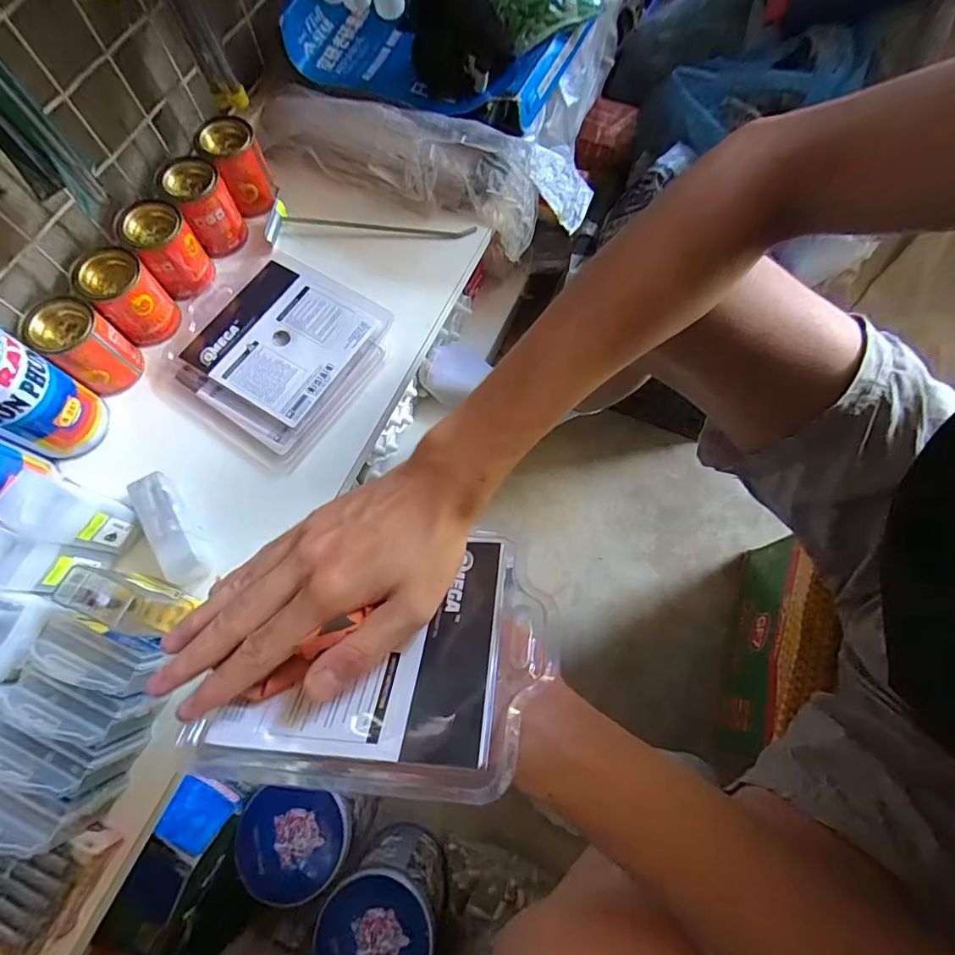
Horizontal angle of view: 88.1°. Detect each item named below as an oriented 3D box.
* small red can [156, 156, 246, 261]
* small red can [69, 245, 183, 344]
[{"bbox_3d":[-0.260,-0.259,0.479,0.047,0.070,0.053,-28,71,-8],"label":"small red can"},{"bbox_3d":[-0.308,-0.160,0.440,0.052,0.069,0.046,-43,74,-13],"label":"small red can"}]

